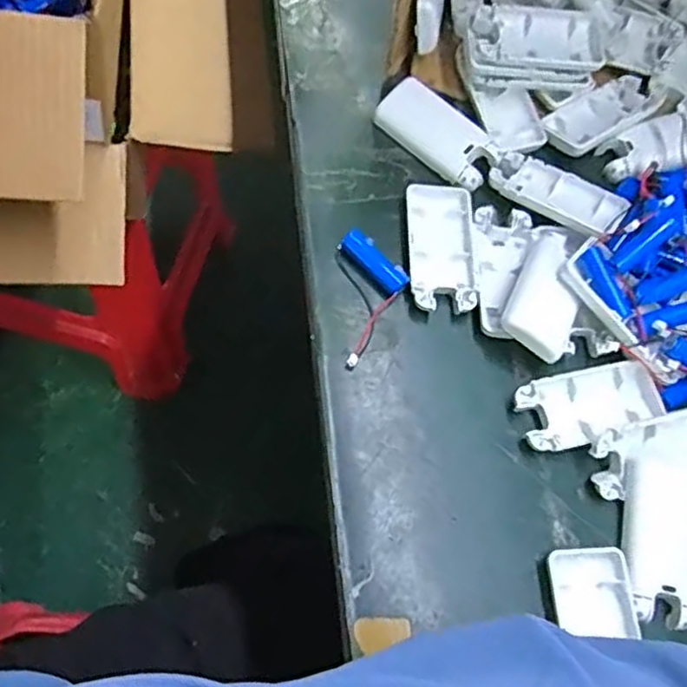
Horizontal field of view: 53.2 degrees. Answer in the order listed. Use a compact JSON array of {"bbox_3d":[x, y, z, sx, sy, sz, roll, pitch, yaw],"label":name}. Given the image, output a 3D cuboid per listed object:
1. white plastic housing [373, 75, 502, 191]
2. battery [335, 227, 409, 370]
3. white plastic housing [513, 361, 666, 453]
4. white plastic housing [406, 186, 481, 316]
[{"bbox_3d":[0.067,-0.152,0.498,0.094,0.015,0.045,42,91,16],"label":"white plastic housing"},{"bbox_3d":[0.020,-0.031,0.449,0.043,0.019,0.091,0,67,-11],"label":"battery"},{"bbox_3d":[0.156,0.040,0.439,0.094,0.017,0.047,-9,69,-14],"label":"white plastic housing"},{"bbox_3d":[0.067,-0.066,0.467,0.046,0.011,0.096,4,67,-9],"label":"white plastic housing"}]

